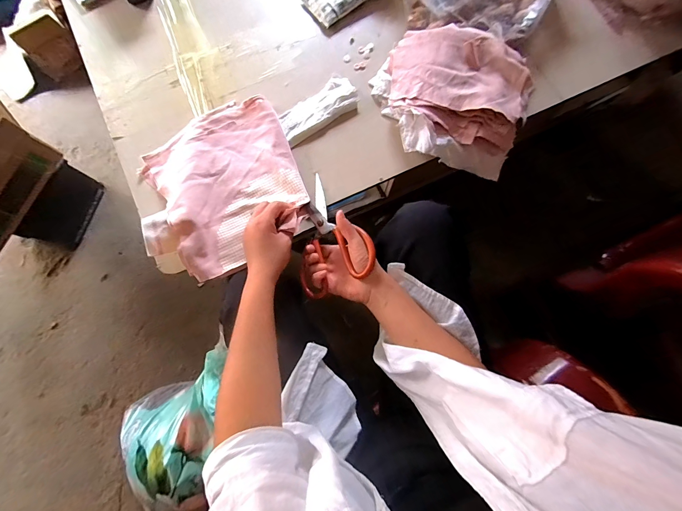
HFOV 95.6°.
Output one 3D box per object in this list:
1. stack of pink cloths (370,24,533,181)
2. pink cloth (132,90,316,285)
[{"bbox_3d":[0.193,-0.284,0.552,0.271,0.064,0.230,20,79,3],"label":"stack of pink cloths"},{"bbox_3d":[-0.196,-0.120,0.509,0.248,0.047,0.271,-20,80,-4],"label":"pink cloth"}]

